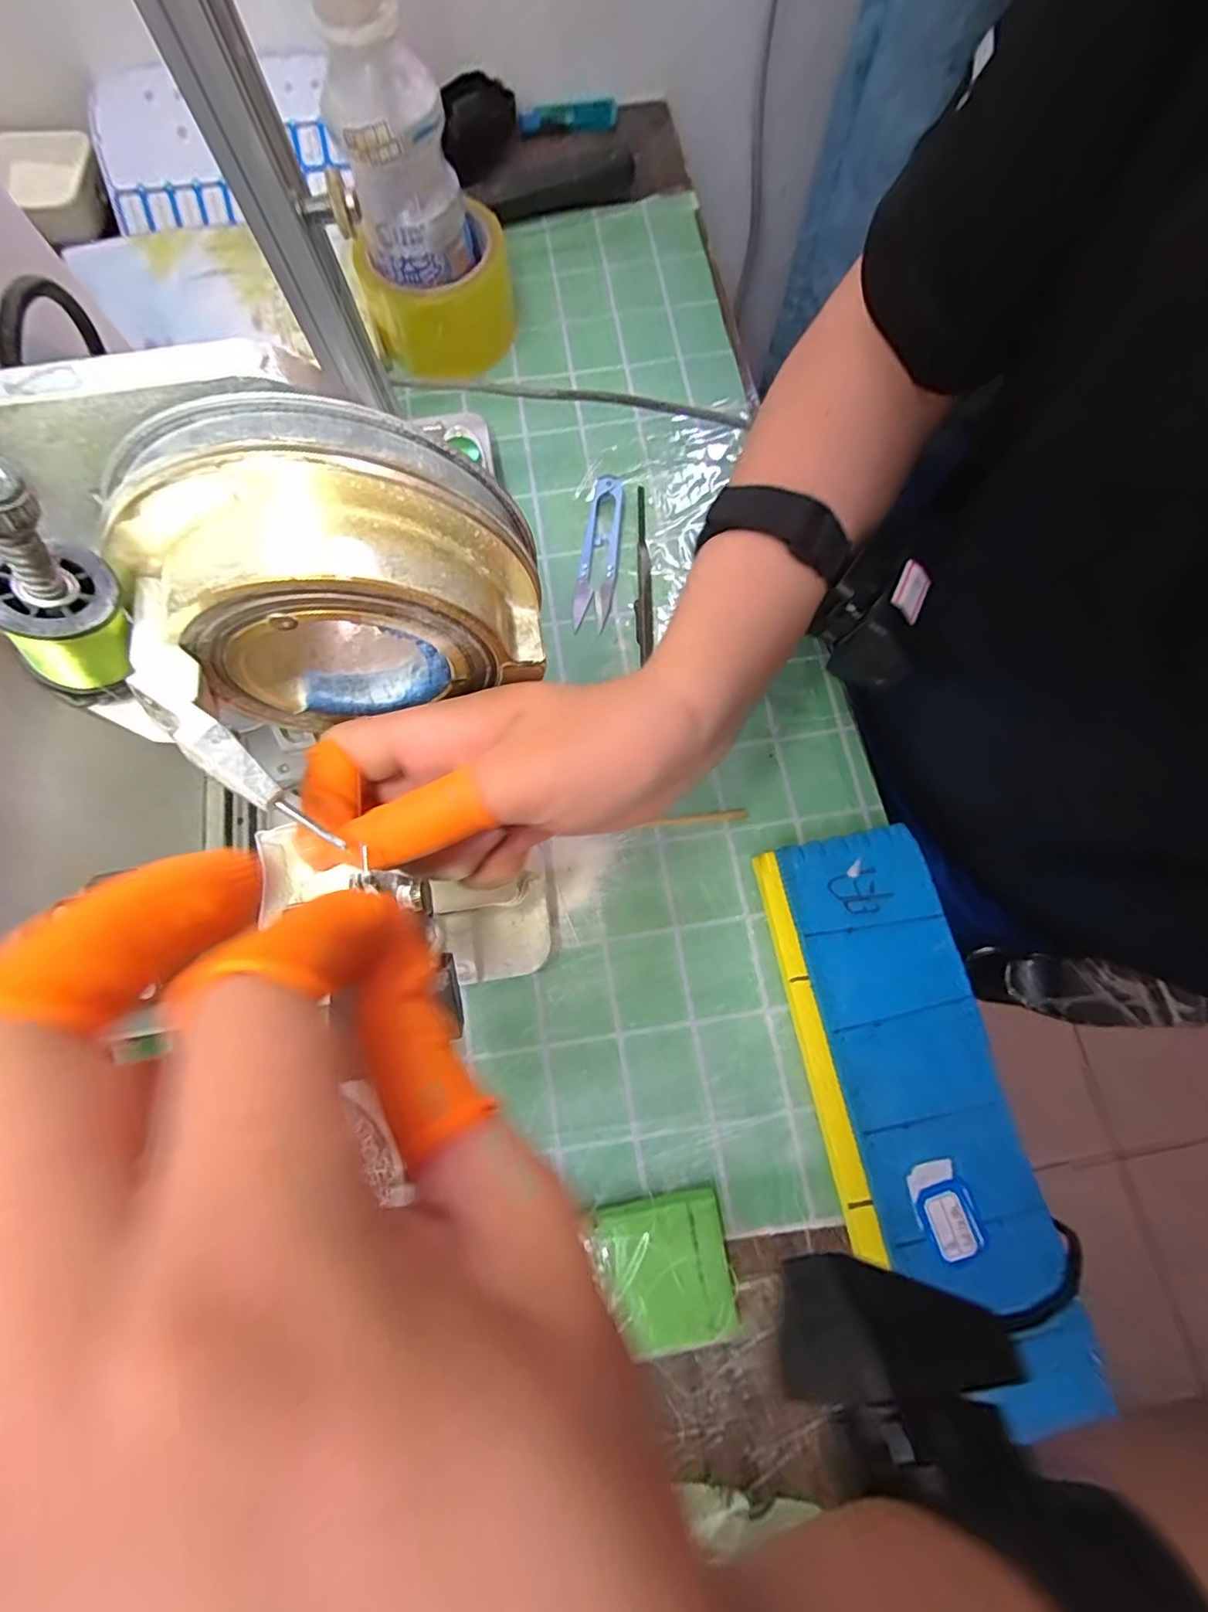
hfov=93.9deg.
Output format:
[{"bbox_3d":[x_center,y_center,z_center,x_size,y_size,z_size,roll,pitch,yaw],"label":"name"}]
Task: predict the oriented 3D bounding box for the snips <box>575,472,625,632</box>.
[{"bbox_3d":[-0.002,-0.164,0.356,0.024,0.009,0.110,7,75,3],"label":"snips"}]

